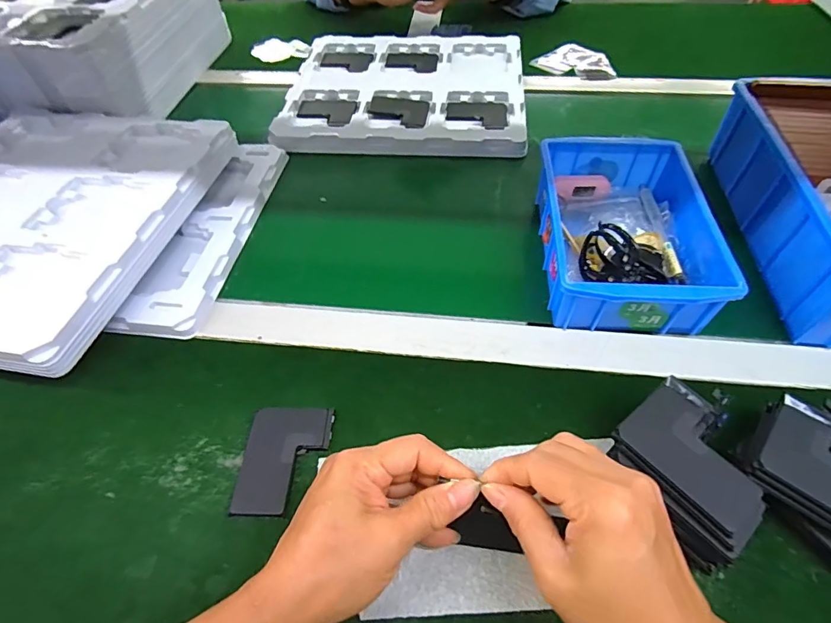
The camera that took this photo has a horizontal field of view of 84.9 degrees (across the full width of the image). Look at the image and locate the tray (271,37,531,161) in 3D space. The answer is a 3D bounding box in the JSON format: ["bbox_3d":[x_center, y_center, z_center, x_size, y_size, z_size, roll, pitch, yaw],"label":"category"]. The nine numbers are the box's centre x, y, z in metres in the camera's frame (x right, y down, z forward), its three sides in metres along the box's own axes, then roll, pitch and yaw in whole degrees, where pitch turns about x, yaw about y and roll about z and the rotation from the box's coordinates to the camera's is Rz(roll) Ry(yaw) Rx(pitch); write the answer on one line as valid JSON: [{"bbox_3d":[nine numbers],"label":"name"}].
[{"bbox_3d":[-0.012,-0.304,0.627,0.315,0.023,0.290,4,53,4],"label":"tray"}]

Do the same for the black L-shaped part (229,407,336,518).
[{"bbox_3d":[-0.093,0.104,0.322,0.057,0.008,0.076,3,53,4],"label":"black L-shaped part"}]

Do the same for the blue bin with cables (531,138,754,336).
[{"bbox_3d":[0.184,-0.074,0.416,0.128,0.065,0.198,3,53,4],"label":"blue bin with cables"}]

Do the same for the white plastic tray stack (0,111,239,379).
[{"bbox_3d":[-0.367,-0.097,0.440,0.270,0.028,0.317,8,53,6],"label":"white plastic tray stack"}]

